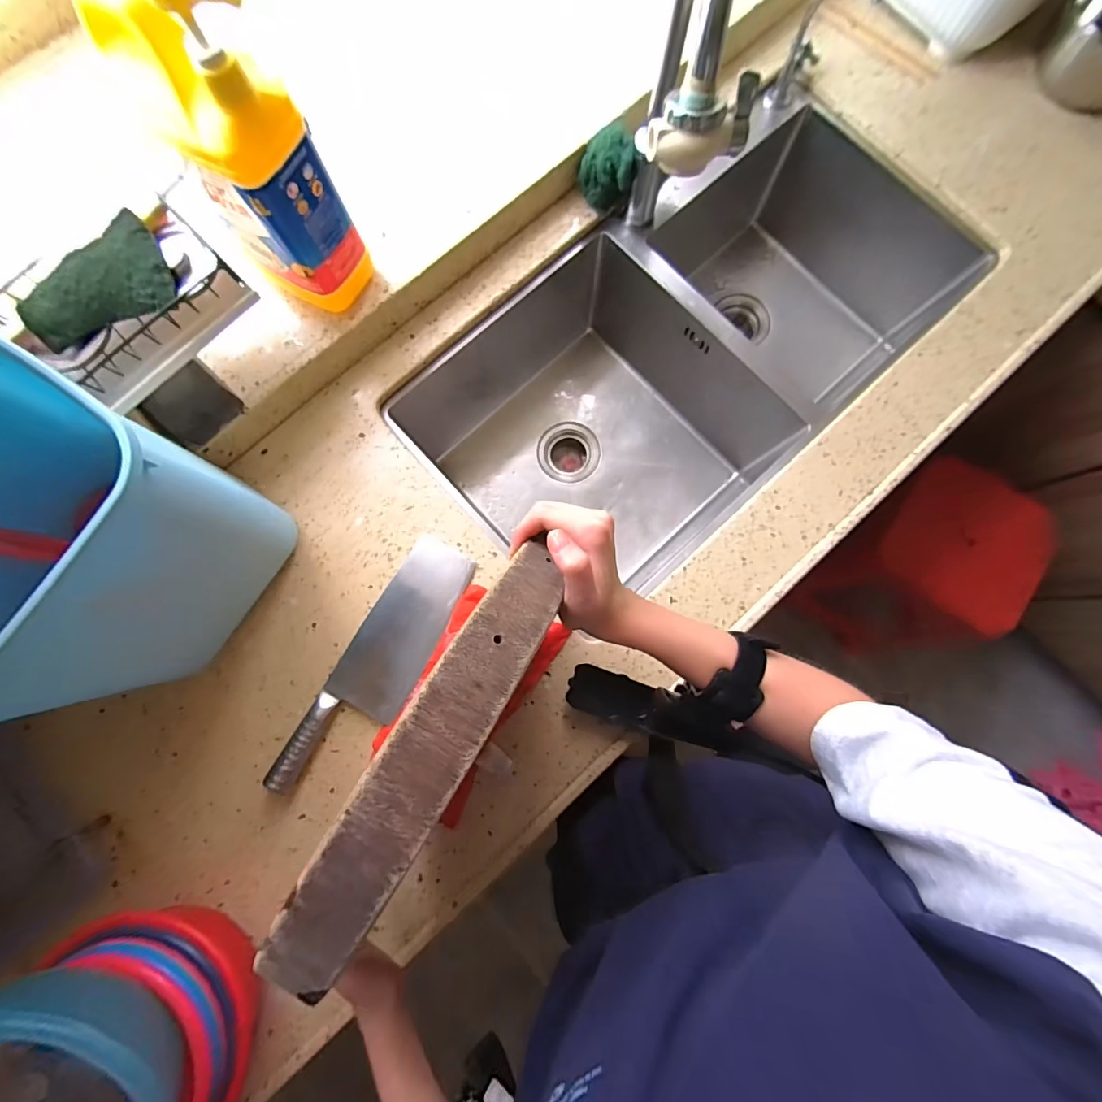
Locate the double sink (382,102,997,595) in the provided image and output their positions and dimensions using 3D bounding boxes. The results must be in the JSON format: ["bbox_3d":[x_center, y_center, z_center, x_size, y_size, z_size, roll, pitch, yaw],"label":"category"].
[{"bbox_3d":[0.195,-0.306,0.780,0.779,0.276,0.461,-42,84,-6],"label":"double sink"}]

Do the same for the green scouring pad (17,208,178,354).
[{"bbox_3d":[-0.420,-0.251,0.435,0.125,0.024,0.087,-25,82,-3],"label":"green scouring pad"}]

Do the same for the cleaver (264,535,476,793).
[{"bbox_3d":[-0.203,0.135,0.553,0.092,0.024,0.318,29,83,5],"label":"cleaver"}]

